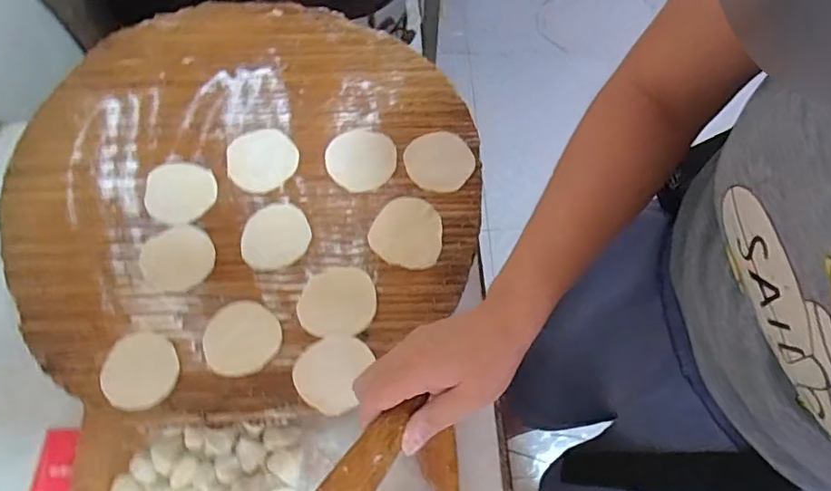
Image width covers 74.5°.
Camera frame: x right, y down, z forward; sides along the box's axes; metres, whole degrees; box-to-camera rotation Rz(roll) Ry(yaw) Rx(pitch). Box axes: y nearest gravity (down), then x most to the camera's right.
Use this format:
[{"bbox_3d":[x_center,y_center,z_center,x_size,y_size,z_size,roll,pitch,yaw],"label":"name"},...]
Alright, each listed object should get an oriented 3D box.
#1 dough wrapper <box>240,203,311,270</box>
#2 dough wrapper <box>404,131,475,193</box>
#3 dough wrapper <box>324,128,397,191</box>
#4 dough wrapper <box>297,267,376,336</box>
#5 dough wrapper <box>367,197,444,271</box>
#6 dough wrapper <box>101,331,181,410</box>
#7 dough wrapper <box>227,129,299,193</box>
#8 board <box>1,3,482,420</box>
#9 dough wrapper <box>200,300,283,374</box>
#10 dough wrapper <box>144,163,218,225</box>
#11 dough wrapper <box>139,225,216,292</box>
[{"bbox_3d":[-0.133,-0.009,0.515,0.064,0.004,0.061,-21,72,-14],"label":"dough wrapper"},{"bbox_3d":[0.024,-0.086,0.550,0.067,0.004,0.069,-5,66,-1],"label":"dough wrapper"},{"bbox_3d":[-0.054,-0.089,0.550,0.070,0.006,0.066,0,66,1],"label":"dough wrapper"},{"bbox_3d":[-0.070,0.050,0.491,0.067,0.004,0.062,-5,66,-1],"label":"dough wrapper"},{"bbox_3d":[-0.007,-0.014,0.519,0.065,0.005,0.069,3,67,-7],"label":"dough wrapper"},{"bbox_3d":[-0.234,0.105,0.464,0.060,0.006,0.066,-27,68,-11],"label":"dough wrapper"},{"bbox_3d":[-0.156,-0.088,0.552,0.068,0.004,0.070,0,66,1],"label":"dough wrapper"},{"bbox_3d":[-0.168,-0.063,0.542,0.442,0.014,0.434,0,66,1],"label":"board"},{"bbox_3d":[-0.151,0.080,0.476,0.063,0.005,0.063,0,66,1],"label":"dough wrapper"},{"bbox_3d":[-0.229,-0.052,0.533,0.063,0.005,0.064,3,67,-7],"label":"dough wrapper"},{"bbox_3d":[-0.220,0.011,0.506,0.064,0.004,0.063,0,66,1],"label":"dough wrapper"}]

